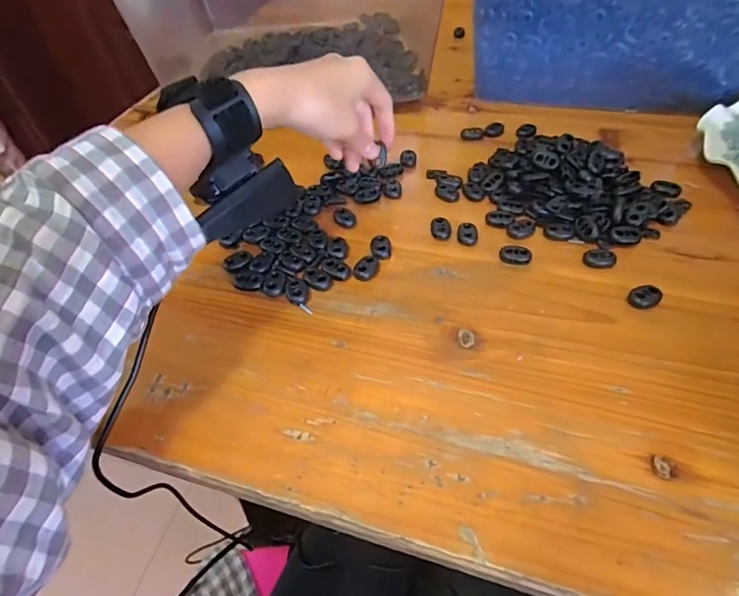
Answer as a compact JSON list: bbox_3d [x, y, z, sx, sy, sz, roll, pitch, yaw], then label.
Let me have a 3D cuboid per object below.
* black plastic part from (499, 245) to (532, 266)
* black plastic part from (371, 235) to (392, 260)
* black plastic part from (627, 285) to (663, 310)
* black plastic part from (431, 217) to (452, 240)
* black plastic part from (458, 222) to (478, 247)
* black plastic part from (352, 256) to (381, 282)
[{"bbox_3d":[0.105,-0.031,0.328,0.022,0.010,0.010,12,50,14],"label":"black plastic part"},{"bbox_3d":[0.009,-0.037,0.340,0.015,0.006,0.023,-4,48,1],"label":"black plastic part"},{"bbox_3d":[0.178,-0.001,0.297,0.020,0.006,0.015,-20,50,-13],"label":"black plastic part"},{"bbox_3d":[0.055,-0.053,0.352,0.014,0.008,0.018,-3,48,1],"label":"black plastic part"},{"bbox_3d":[0.074,-0.048,0.347,0.015,0.009,0.016,8,50,11],"label":"black plastic part"},{"bbox_3d":[-0.002,-0.022,0.327,0.016,0.004,0.022,17,52,18],"label":"black plastic part"}]

